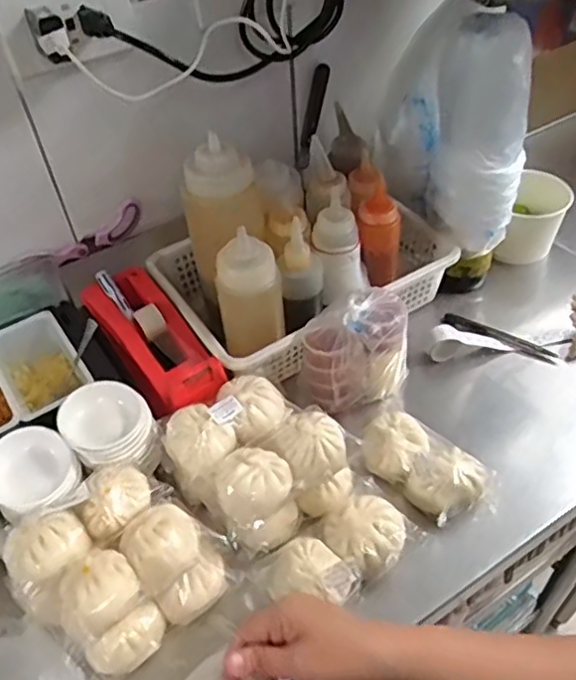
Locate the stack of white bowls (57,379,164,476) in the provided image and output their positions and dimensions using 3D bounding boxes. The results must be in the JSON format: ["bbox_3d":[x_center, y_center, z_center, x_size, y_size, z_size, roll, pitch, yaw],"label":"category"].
[{"bbox_3d":[-0.161,0.085,0.568,0.077,0.060,0.078,-27,49,-21],"label":"stack of white bowls"}]

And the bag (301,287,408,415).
[{"bbox_3d":[0.069,0.013,0.624,0.110,0.112,0.065,-8,45,-4],"label":"bag"}]

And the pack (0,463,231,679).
[{"bbox_3d":[-0.140,0.178,0.503,0.137,0.070,0.132,-36,53,-27],"label":"pack"}]

